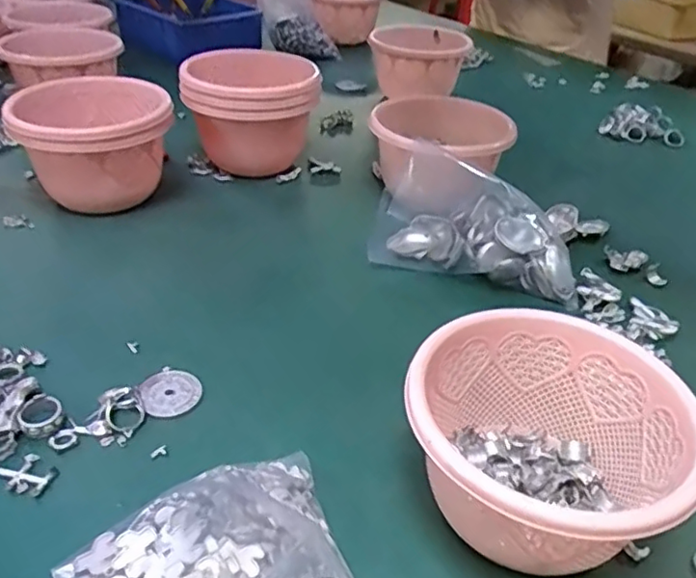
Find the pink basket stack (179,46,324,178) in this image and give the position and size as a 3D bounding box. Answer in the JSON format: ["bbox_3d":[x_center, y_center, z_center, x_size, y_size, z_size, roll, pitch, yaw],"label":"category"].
[{"bbox_3d":[-0.107,-0.193,0.719,0.145,0.133,0.133,-2,36,-7],"label":"pink basket stack"}]

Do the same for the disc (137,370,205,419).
[{"bbox_3d":[-0.124,0.072,0.439,0.040,0.007,0.039,2,36,-1],"label":"disc"}]

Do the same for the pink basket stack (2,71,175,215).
[{"bbox_3d":[-0.256,-0.142,0.646,0.149,0.110,0.145,1,36,-3],"label":"pink basket stack"}]

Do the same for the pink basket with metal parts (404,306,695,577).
[{"bbox_3d":[0.110,0.088,0.354,0.143,0.086,0.137,17,38,19],"label":"pink basket with metal parts"}]

